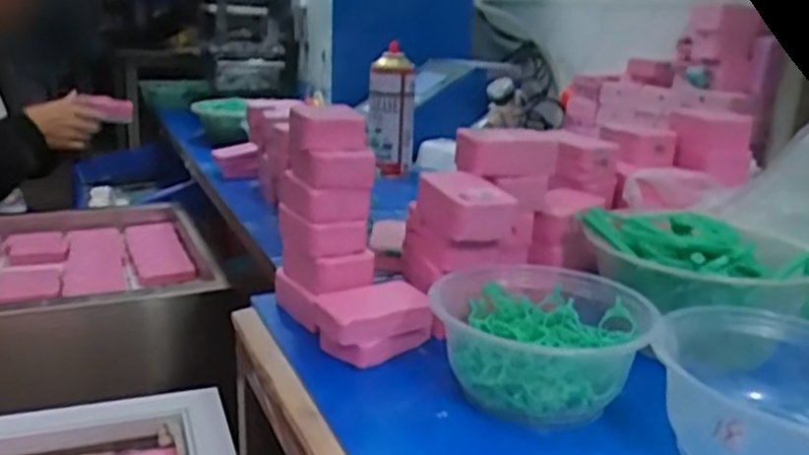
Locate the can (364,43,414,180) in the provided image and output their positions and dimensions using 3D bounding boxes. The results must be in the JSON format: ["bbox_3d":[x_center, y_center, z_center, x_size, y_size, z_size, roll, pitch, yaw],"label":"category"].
[{"bbox_3d":[-0.019,-0.158,1.021,0.066,0.166,0.070,3,17,-1],"label":"can"}]

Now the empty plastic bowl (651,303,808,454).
[{"bbox_3d":[0.196,0.093,0.388,0.118,0.066,0.108,3,17,-1],"label":"empty plastic bowl"}]

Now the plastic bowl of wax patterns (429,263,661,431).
[{"bbox_3d":[0.090,0.071,0.461,0.125,0.064,0.144,11,19,25],"label":"plastic bowl of wax patterns"}]

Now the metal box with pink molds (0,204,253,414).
[{"bbox_3d":[-0.498,0.087,0.916,0.500,0.119,0.390,-5,19,-24],"label":"metal box with pink molds"}]

